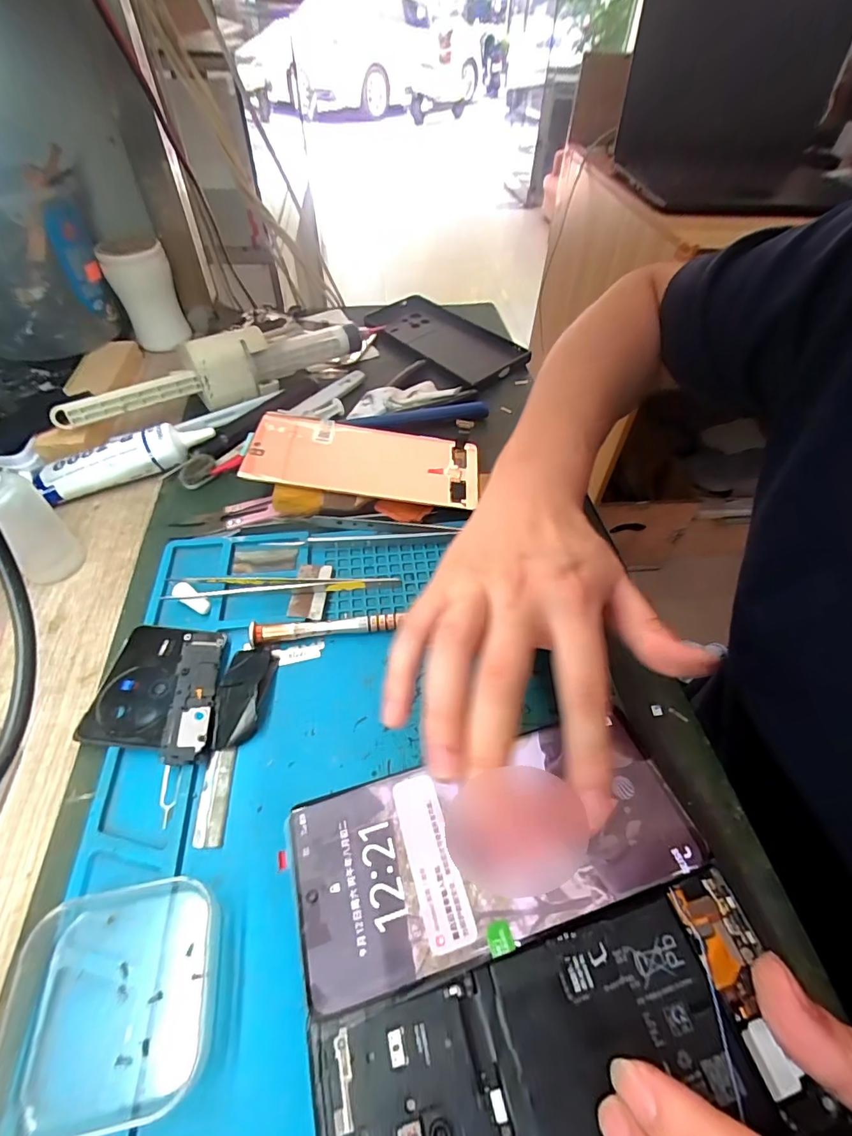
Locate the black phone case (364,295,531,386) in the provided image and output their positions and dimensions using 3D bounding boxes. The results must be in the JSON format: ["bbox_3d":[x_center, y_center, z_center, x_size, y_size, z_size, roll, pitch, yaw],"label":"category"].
[{"bbox_3d":[0.021,-0.235,0.489,0.083,0.012,0.178,-33,59,-25],"label":"black phone case"}]

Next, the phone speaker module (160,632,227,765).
[{"bbox_3d":[-0.114,0.061,0.237,0.020,0.008,0.068,-4,51,-6],"label":"phone speaker module"}]

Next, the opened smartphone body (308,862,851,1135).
[{"bbox_3d":[0.047,0.164,0.157,0.160,0.007,0.074,-14,53,-12],"label":"opened smartphone body"}]

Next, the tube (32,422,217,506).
[{"bbox_3d":[-0.211,-0.079,0.337,0.116,0.027,0.025,-19,54,-17],"label":"tube"}]

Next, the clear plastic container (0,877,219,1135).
[{"bbox_3d":[-0.108,0.147,0.164,0.064,0.019,0.063,-8,52,-9],"label":"clear plastic container"}]

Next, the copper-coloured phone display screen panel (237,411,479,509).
[{"bbox_3d":[-0.042,-0.076,0.338,0.157,0.009,0.072,7,51,-4],"label":"copper-coloured phone display screen panel"}]

